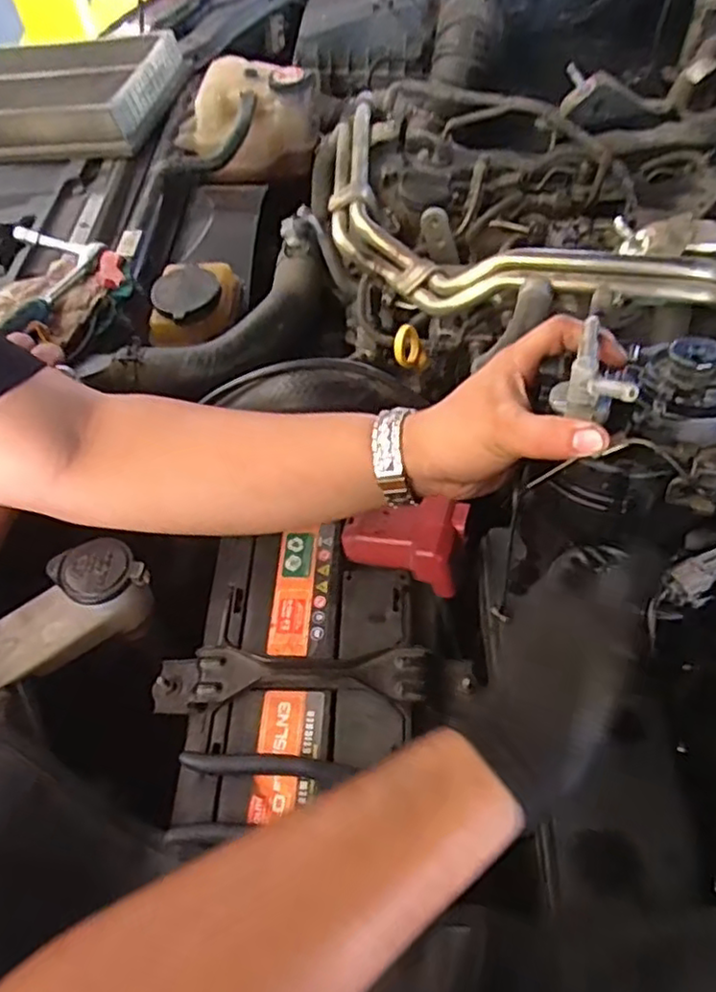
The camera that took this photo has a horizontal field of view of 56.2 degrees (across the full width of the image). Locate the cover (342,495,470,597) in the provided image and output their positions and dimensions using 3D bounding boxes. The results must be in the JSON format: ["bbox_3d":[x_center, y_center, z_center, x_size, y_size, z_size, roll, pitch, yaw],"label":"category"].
[{"bbox_3d":[0.034,0.031,0.501,0.089,0.038,0.060,10,57,12],"label":"cover"}]

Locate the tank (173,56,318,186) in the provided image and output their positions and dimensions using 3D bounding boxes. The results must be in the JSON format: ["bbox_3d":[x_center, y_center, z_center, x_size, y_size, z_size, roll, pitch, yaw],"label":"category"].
[{"bbox_3d":[-0.145,-0.495,0.879,0.182,0.094,0.140,-7,55,0],"label":"tank"}]

